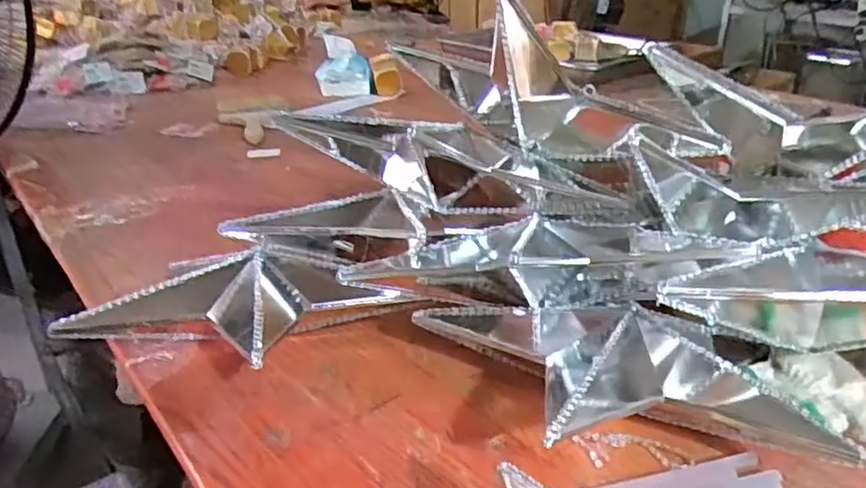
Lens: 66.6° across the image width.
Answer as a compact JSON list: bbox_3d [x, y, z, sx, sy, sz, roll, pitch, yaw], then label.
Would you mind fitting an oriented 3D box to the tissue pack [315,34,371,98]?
[{"bbox_3d":[-0.166,-0.319,1.215,0.098,0.113,0.061,-4,27,-8],"label":"tissue pack"}]

